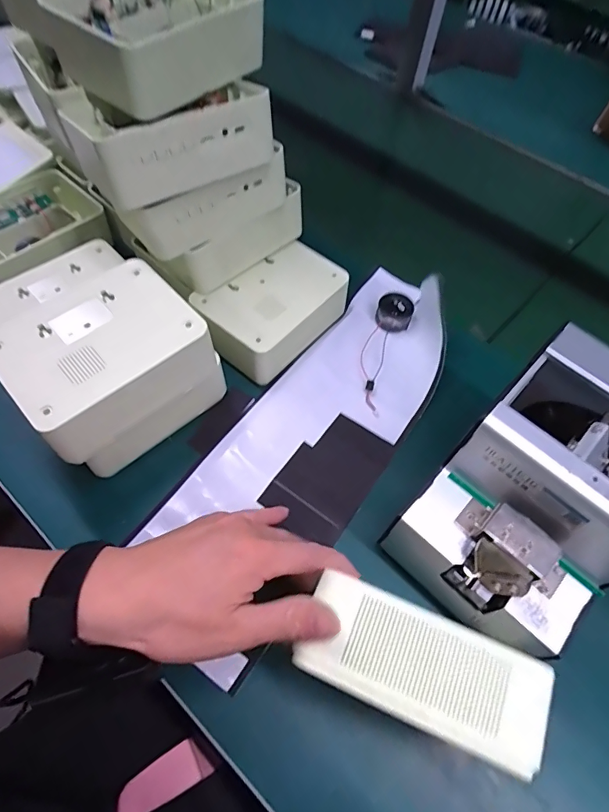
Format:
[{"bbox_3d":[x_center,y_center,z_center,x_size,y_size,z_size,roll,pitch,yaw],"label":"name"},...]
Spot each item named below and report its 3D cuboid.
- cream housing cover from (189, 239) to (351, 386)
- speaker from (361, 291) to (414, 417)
[{"bbox_3d":[-0.031,-0.096,0.471,0.158,0.053,0.095,-35,67,-23],"label":"cream housing cover"},{"bbox_3d":[0.082,-0.062,0.476,0.037,0.024,0.140,18,59,6],"label":"speaker"}]

